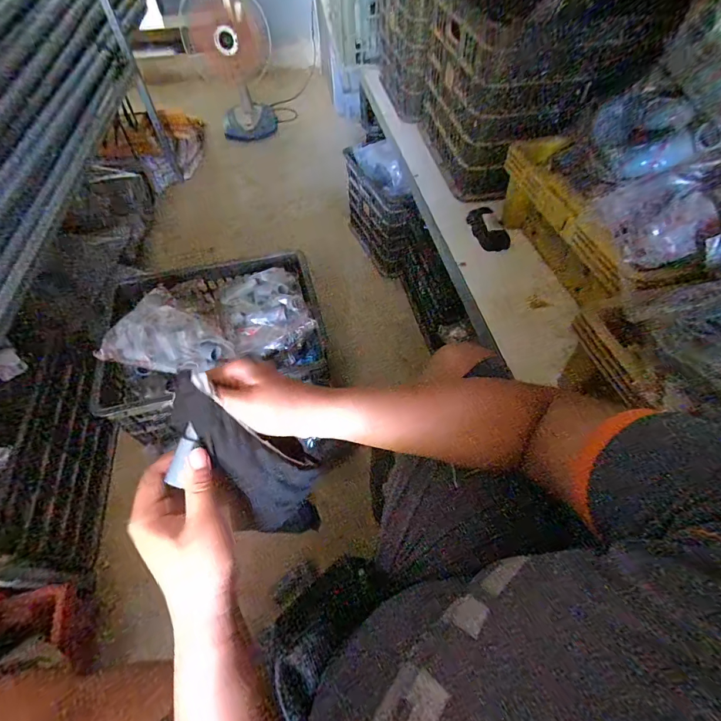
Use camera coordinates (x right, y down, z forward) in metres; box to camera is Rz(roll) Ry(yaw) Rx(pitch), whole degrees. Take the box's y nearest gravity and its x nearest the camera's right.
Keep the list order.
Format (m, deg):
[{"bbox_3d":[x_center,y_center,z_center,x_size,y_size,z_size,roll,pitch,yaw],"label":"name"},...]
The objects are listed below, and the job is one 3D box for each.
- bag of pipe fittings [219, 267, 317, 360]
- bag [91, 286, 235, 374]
[{"bbox_3d":[-0.225,-0.131,0.853,0.179,0.053,0.265,-18,57,-11],"label":"bag of pipe fittings"},{"bbox_3d":[-0.409,-0.046,0.740,0.229,0.082,0.180,34,63,22],"label":"bag"}]

